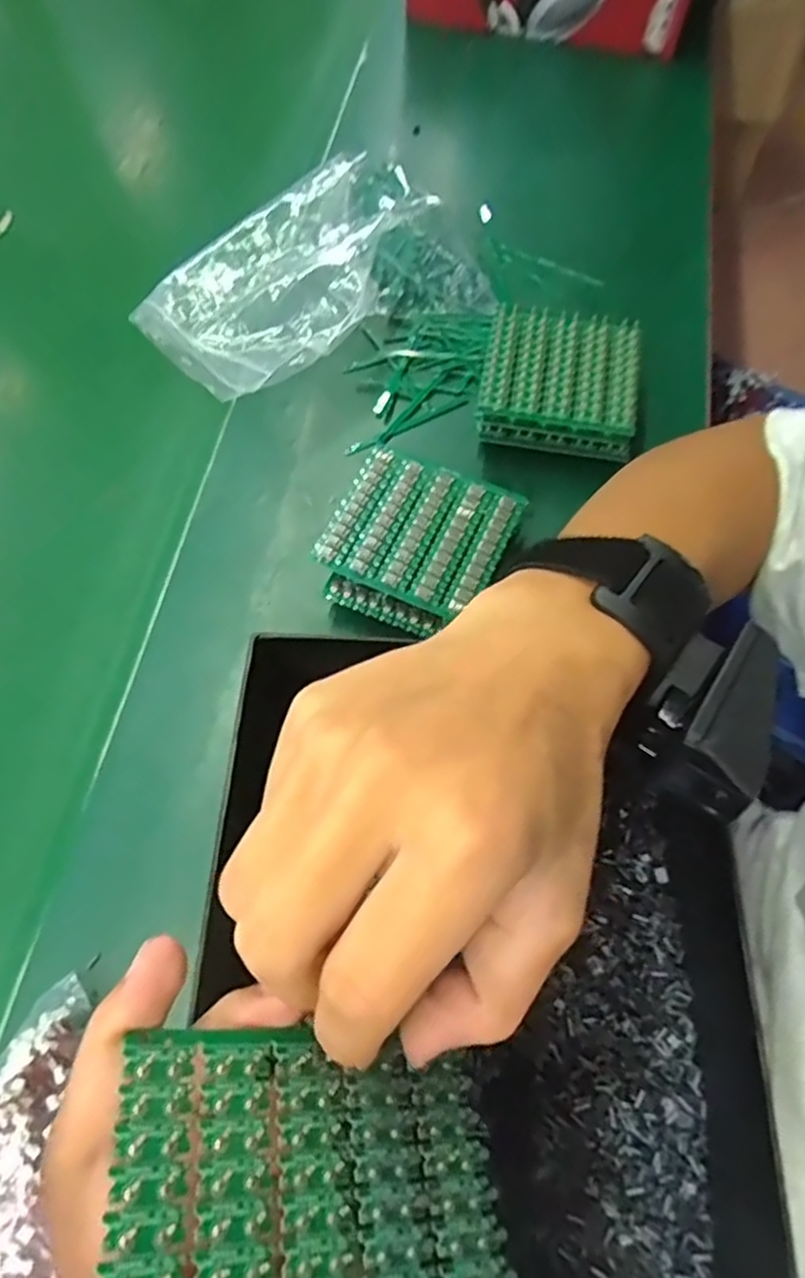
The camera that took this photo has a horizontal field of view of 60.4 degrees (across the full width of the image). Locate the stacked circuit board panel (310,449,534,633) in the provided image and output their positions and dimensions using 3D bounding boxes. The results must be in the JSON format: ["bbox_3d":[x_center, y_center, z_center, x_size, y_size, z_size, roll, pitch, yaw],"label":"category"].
[{"bbox_3d":[0.008,-0.046,0.372,0.087,0.041,0.087,23,68,10],"label":"stacked circuit board panel"}]

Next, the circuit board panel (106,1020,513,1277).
[{"bbox_3d":[-0.016,0.128,0.148,0.088,0.004,0.076,16,34,-20],"label":"circuit board panel"}]

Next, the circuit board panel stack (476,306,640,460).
[{"bbox_3d":[0.093,-0.151,0.414,0.090,0.040,0.082,8,66,4],"label":"circuit board panel stack"}]

